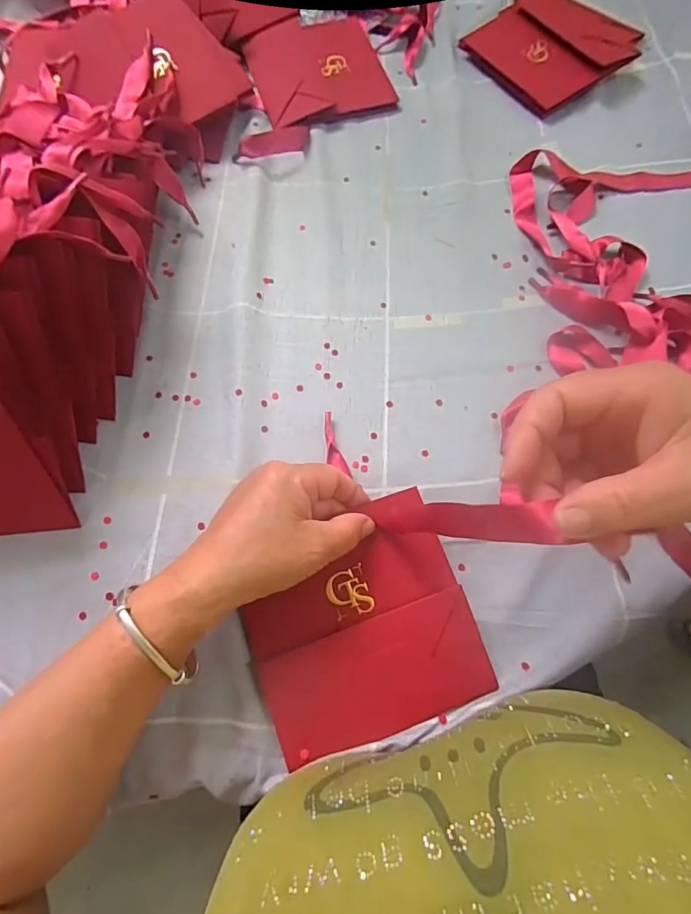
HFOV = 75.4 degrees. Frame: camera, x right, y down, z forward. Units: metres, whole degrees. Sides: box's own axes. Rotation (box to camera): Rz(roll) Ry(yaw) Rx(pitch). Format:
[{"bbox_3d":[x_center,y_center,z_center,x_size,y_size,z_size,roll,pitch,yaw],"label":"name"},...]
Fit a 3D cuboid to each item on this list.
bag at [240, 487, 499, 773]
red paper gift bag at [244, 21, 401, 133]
[{"bbox_3d":[0.009,0.107,0.283,0.138,0.026,0.127,-22,70,-8],"label":"bag"},{"bbox_3d":[-0.029,-0.428,0.496,0.141,0.016,0.153,-18,69,-6],"label":"red paper gift bag"}]

